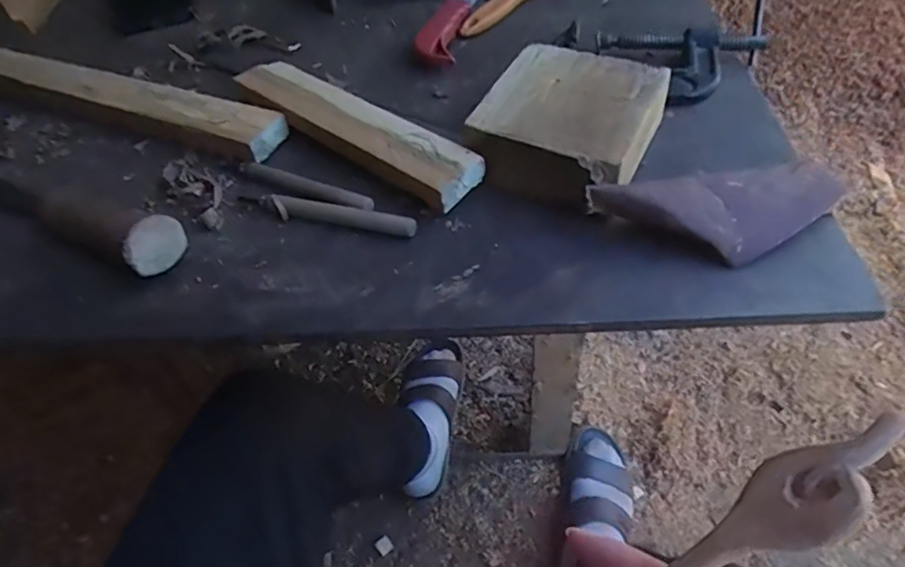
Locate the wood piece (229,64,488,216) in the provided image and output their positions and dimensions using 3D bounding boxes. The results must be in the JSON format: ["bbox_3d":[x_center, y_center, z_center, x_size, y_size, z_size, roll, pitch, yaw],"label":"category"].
[{"bbox_3d":[-0.074,-0.115,0.406,0.220,0.028,0.041,32,64,28],"label":"wood piece"}]

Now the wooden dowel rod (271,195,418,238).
[{"bbox_3d":[-0.071,-0.044,0.373,0.100,0.012,0.013,8,55,14],"label":"wooden dowel rod"}]

